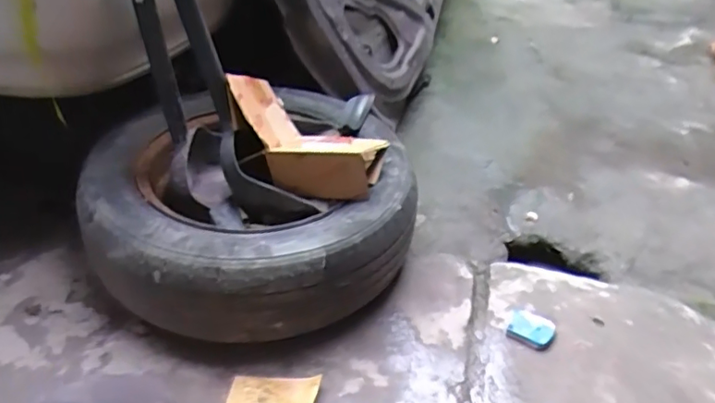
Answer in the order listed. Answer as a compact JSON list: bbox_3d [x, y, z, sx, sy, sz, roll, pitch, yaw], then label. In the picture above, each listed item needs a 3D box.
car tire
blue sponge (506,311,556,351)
[{"bbox_3d":[-0.189,-0.014,1.077,0.546,0.160,0.528,-4,41,-8],"label":"car tire"},{"bbox_3d":[0.298,0.218,1.004,0.077,0.018,0.063,25,46,24],"label":"blue sponge"}]

